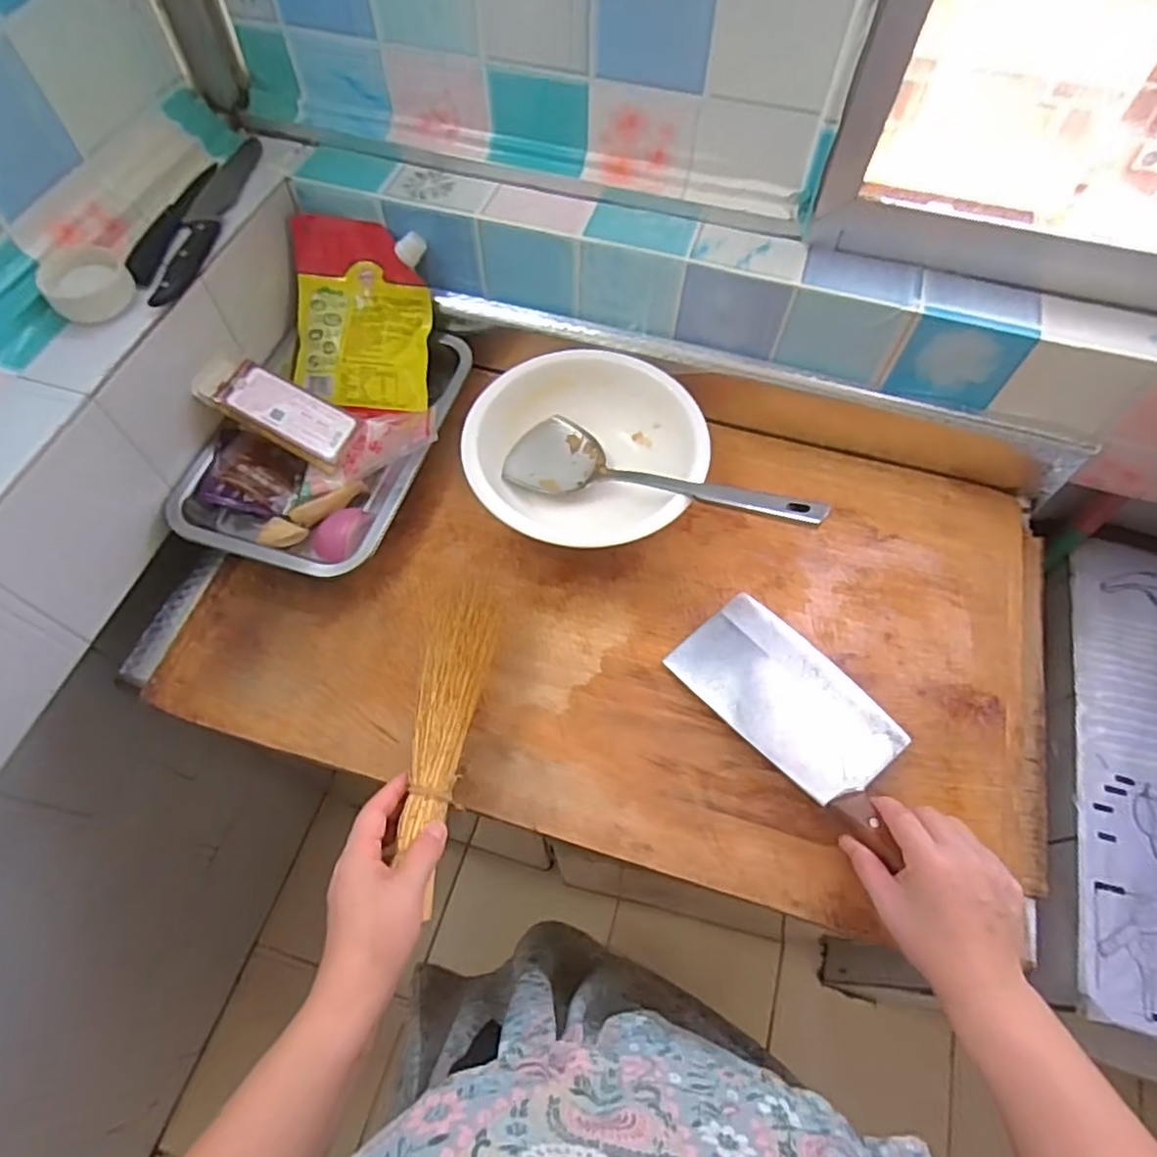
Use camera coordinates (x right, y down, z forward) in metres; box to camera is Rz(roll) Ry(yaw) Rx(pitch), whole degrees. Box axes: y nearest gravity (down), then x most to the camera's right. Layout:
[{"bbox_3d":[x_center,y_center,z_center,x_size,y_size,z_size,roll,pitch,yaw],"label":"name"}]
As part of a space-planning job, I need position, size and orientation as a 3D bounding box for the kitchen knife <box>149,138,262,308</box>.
[{"bbox_3d":[-0.331,-0.327,0.603,0.041,0.013,0.234,4,61,2],"label":"kitchen knife"}]

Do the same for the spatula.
[{"bbox_3d":[0.069,-0.091,0.601,0.305,0.030,0.082,16,60,34],"label":"spatula"}]

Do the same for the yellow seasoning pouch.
[{"bbox_3d":[-0.215,-0.257,0.666,0.133,0.035,0.175,5,97,3],"label":"yellow seasoning pouch"}]

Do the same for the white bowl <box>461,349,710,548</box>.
[{"bbox_3d":[0.006,-0.117,0.647,0.212,0.080,0.196,0,61,-1],"label":"white bowl"}]

